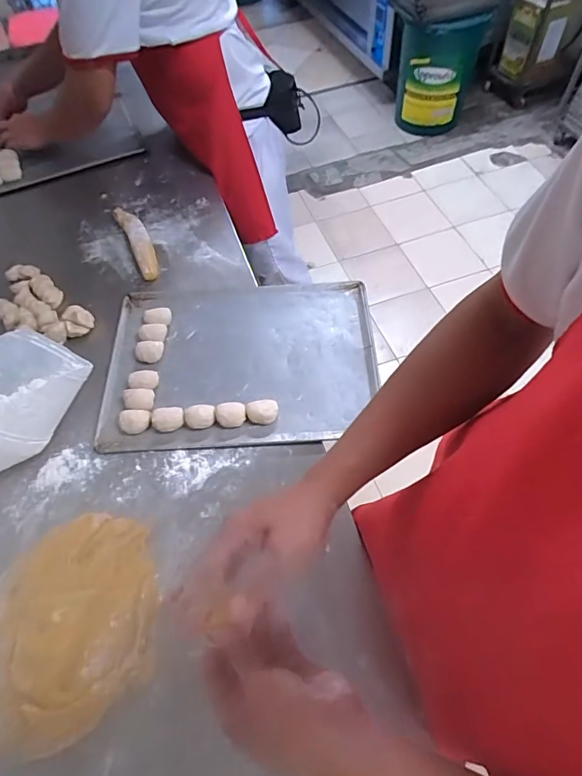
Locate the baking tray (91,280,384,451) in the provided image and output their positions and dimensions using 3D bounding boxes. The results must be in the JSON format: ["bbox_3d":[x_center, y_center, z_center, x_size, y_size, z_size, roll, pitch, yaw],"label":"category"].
[{"bbox_3d":[-0.086,-0.058,0.784,0.448,0.026,0.324,-4,57,3],"label":"baking tray"}]

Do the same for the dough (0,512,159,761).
[{"bbox_3d":[-0.272,0.285,0.564,0.202,0.053,0.253,-16,57,-5],"label":"dough"}]

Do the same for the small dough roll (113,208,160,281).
[{"bbox_3d":[-0.322,-0.311,0.960,0.047,0.028,0.227,-25,58,-11],"label":"small dough roll"}]

